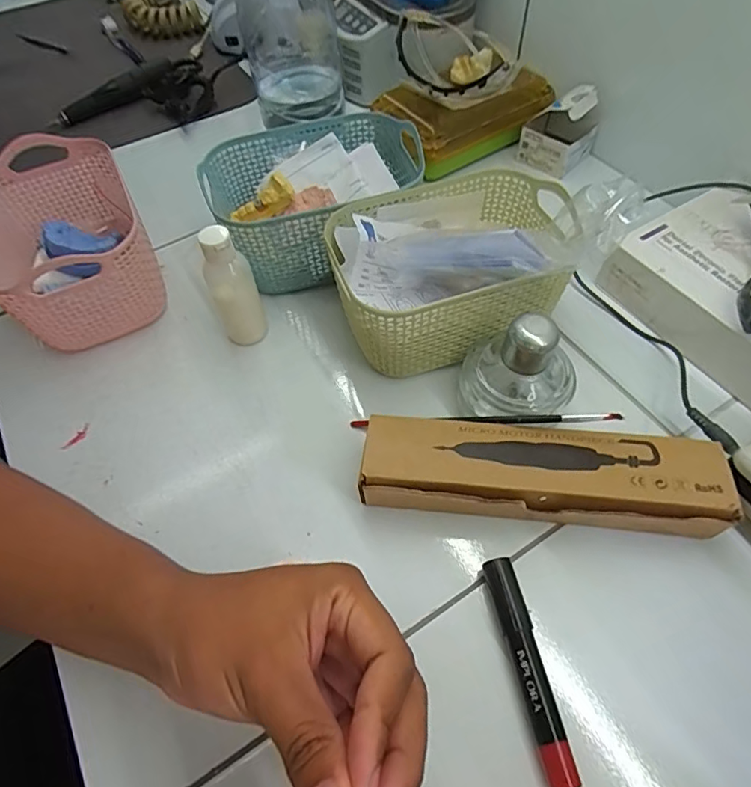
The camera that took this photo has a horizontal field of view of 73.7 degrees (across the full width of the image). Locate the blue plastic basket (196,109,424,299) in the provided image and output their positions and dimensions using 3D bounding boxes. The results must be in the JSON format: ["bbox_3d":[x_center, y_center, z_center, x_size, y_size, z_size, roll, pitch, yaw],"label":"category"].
[{"bbox_3d":[-0.045,-0.164,0.435,0.172,0.081,0.129,-23,59,-12],"label":"blue plastic basket"}]

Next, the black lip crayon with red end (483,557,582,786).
[{"bbox_3d":[0.082,0.145,0.269,0.017,0.018,0.107,-11,57,-4],"label":"black lip crayon with red end"}]

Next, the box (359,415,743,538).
[{"bbox_3d":[0.100,0.054,0.313,0.209,0.045,0.056,5,57,7],"label":"box"}]

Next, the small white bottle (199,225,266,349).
[{"bbox_3d":[-0.104,-0.071,0.375,0.034,0.107,0.028,-22,58,-11],"label":"small white bottle"}]

